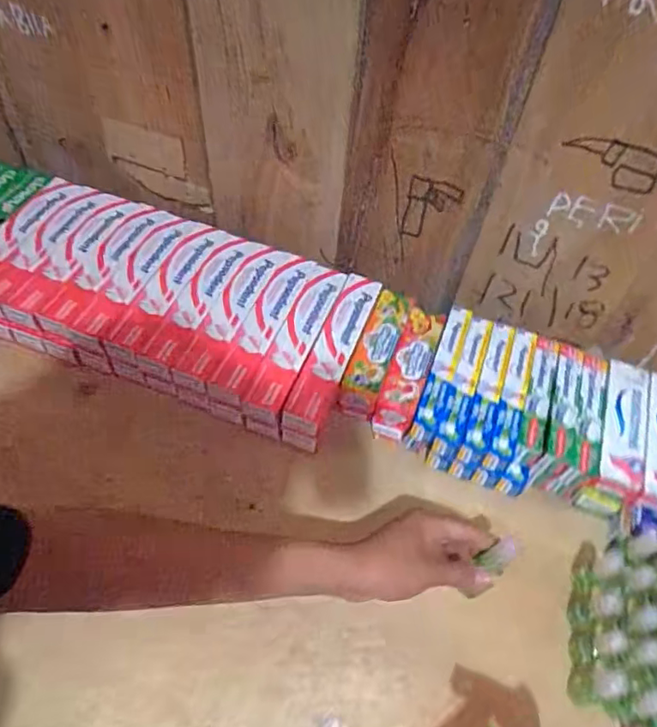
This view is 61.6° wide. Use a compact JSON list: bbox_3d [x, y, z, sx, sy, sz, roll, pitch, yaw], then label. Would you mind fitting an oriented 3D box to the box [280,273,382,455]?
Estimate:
[{"bbox_3d":[0.005,-0.008,0.667,0.051,0.047,0.232,17,55,9],"label":"box"}]

